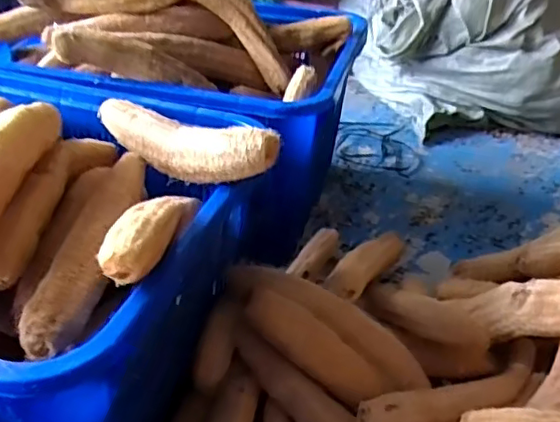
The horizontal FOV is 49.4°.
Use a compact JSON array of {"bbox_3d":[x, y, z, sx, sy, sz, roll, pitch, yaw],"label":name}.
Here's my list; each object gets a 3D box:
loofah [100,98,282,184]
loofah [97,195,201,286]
[{"bbox_3d":[-0.156,-0.114,0.859,0.364,0.093,0.065,28,42,32],"label":"loofah"},{"bbox_3d":[-0.146,0.021,0.710,0.057,0.055,0.226,8,17,8],"label":"loofah"}]

